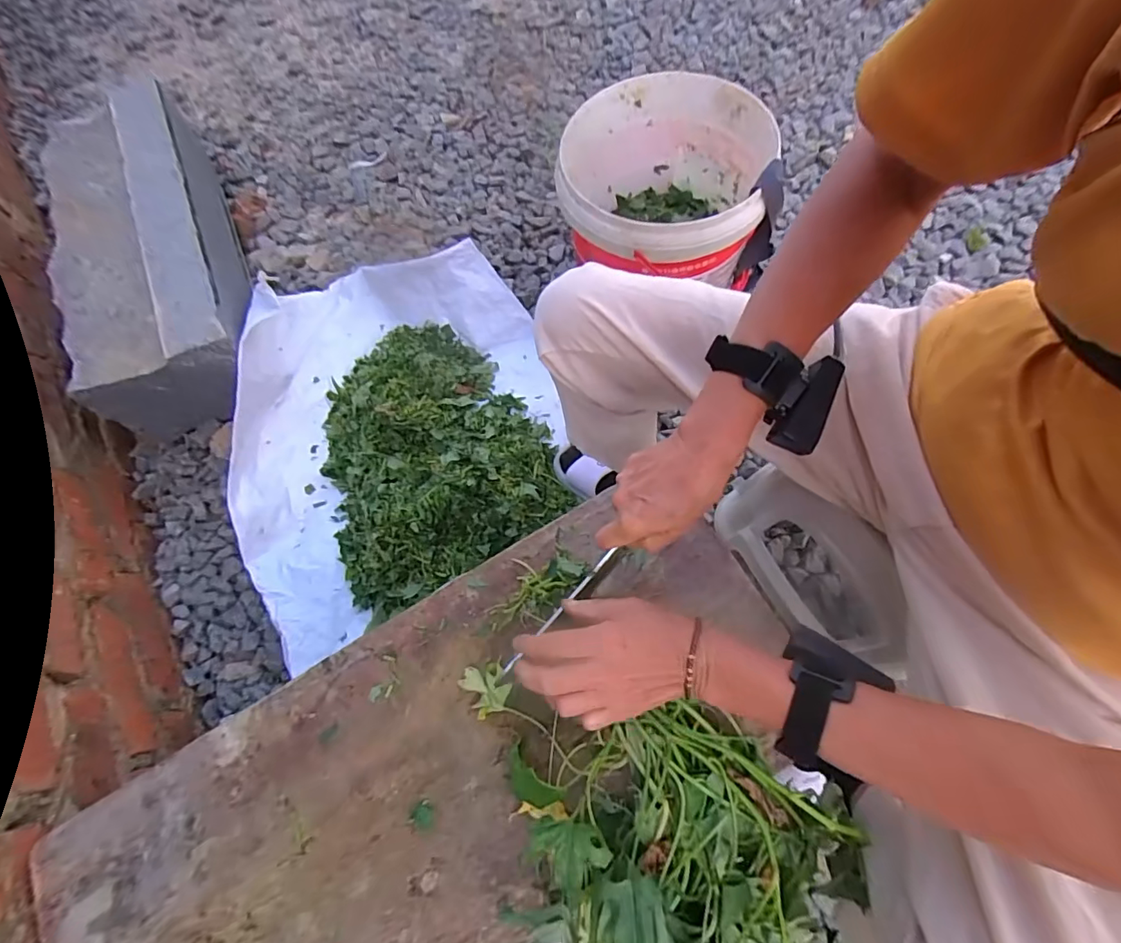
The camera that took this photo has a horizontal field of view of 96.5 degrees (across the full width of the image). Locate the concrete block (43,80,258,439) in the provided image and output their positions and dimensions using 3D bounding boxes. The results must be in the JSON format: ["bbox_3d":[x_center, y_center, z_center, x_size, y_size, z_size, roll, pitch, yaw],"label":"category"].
[{"bbox_3d":[-0.777,-0.398,0.959,0.254,0.222,0.660,-25,69,-3],"label":"concrete block"}]

